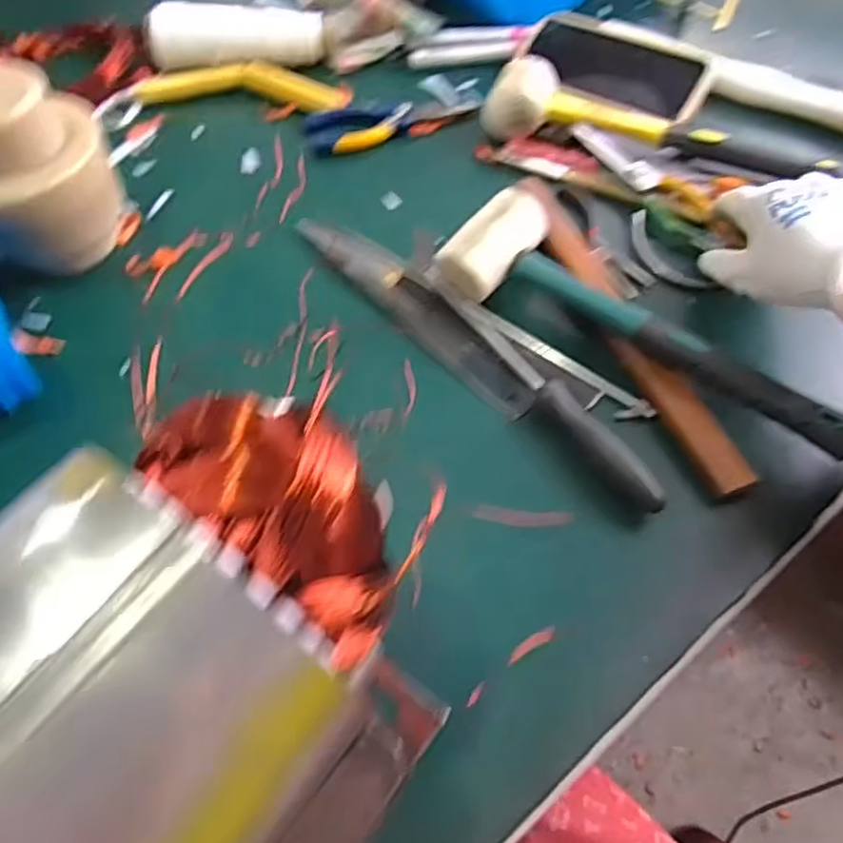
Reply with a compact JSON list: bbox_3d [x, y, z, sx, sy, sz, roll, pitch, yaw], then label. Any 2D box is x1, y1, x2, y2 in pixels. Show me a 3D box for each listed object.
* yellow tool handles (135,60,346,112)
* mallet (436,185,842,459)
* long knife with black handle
[{"bbox_3d":[-0.167,-0.311,0.648,0.201,0.017,0.049,8,57,7],"label":"yellow tool handles"},{"bbox_3d":[0.146,-0.066,0.454,0.272,0.046,0.080,30,62,20],"label":"mallet"},{"bbox_3d":[0.031,-0.056,0.474,0.044,0.016,0.322,-40,64,-22],"label":"long knife with black handle"}]

